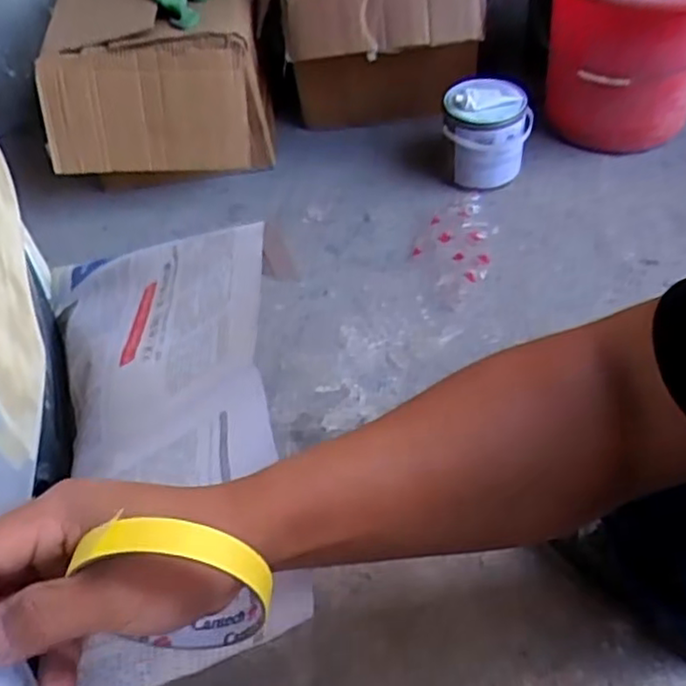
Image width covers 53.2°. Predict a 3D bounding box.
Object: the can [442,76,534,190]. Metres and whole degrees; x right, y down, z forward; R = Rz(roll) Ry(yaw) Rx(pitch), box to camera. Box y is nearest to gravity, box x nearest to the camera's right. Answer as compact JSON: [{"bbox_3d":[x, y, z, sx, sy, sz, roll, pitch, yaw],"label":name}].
[{"bbox_3d":[0.289,-0.410,1.368,0.174,0.175,0.167,2,48,11],"label":"can"}]

